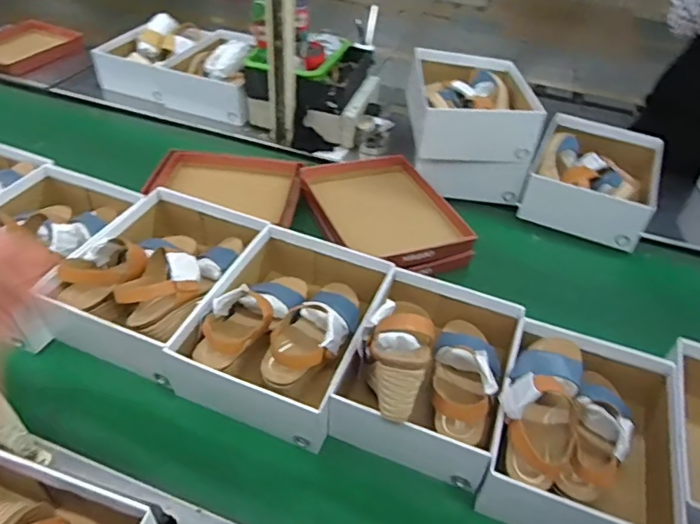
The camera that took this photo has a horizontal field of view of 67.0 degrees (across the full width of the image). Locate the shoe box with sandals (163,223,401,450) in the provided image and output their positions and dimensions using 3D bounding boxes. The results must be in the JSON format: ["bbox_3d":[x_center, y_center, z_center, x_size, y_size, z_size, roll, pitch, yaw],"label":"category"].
[{"bbox_3d":[-0.091,0.099,0.823,0.242,0.127,0.314,19,43,14],"label":"shoe box with sandals"}]

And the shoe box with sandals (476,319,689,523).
[{"bbox_3d":[0.310,0.215,0.705,0.220,0.156,0.292,18,43,14],"label":"shoe box with sandals"}]

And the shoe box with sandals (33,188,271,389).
[{"bbox_3d":[-0.303,0.025,0.873,0.243,0.127,0.300,19,43,15],"label":"shoe box with sandals"}]

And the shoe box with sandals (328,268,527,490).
[{"bbox_3d":[0.120,0.128,0.744,0.205,0.206,0.260,19,43,14],"label":"shoe box with sandals"}]

